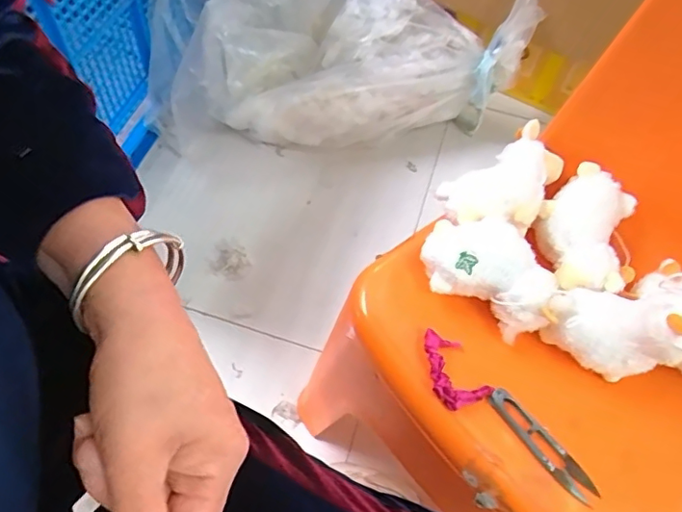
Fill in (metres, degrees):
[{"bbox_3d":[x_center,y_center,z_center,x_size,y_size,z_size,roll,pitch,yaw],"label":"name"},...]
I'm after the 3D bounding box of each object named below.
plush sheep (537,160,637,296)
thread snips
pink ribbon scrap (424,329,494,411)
[{"bbox_3d":[0.230,-0.024,0.523,0.081,0.047,0.123,12,57,3],"label":"plush sheep"},{"bbox_3d":[0.158,0.148,0.439,0.024,0.007,0.102,-31,65,-22],"label":"thread snips"},{"bbox_3d":[0.090,0.091,0.459,0.047,0.021,0.064,-20,61,-16],"label":"pink ribbon scrap"}]

